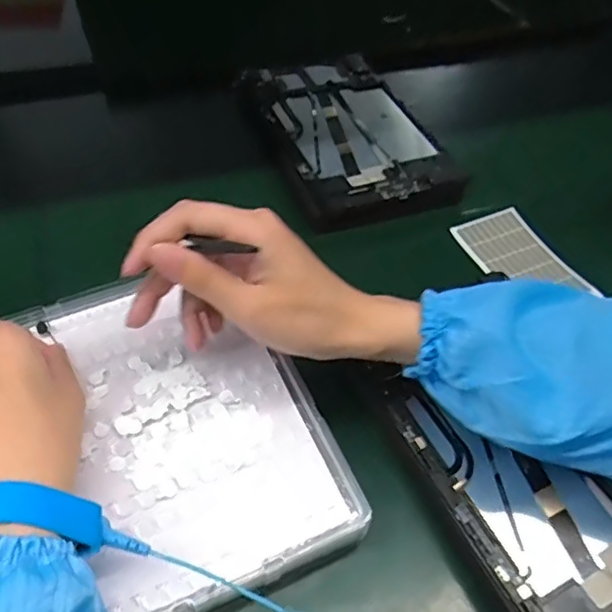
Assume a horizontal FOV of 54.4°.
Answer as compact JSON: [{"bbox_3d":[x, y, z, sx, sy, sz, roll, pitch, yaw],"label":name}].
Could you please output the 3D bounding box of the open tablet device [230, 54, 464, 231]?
[{"bbox_3d":[0.040,-0.172,0.593,0.156,0.023,0.248,-17,53,-20],"label":"open tablet device"}]

